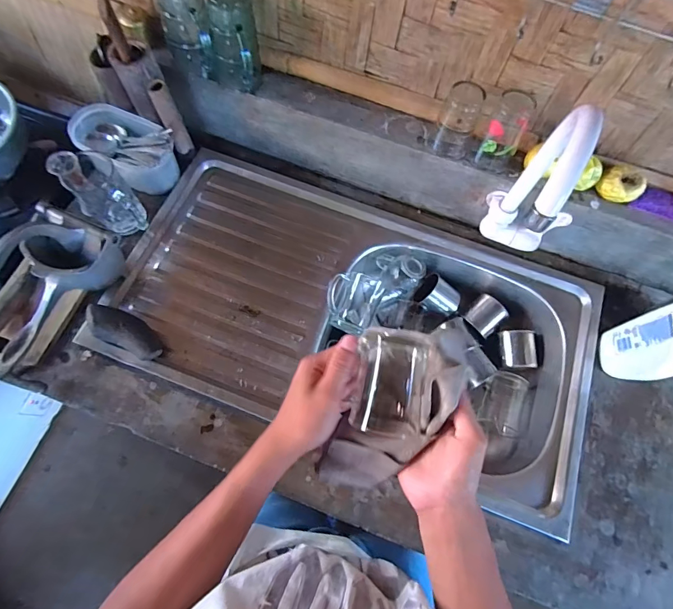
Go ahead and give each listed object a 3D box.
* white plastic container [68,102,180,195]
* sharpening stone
[{"bbox_3d":[-0.360,-0.265,0.681,0.184,0.088,0.096,31,71,9],"label":"white plastic container"},{"bbox_3d":[-0.308,0.041,0.576,0.113,0.044,0.048,36,71,-5],"label":"sharpening stone"}]

